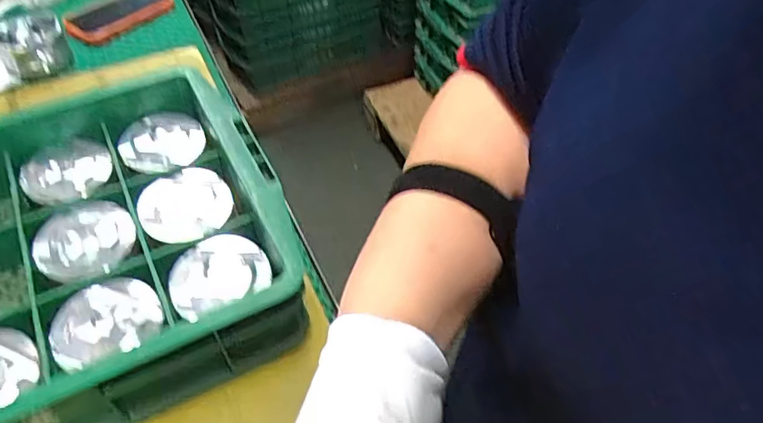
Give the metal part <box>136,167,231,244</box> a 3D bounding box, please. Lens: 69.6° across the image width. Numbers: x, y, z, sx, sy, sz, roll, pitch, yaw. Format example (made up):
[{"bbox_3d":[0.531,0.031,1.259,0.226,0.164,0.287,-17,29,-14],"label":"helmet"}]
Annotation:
[{"bbox_3d":[-0.192,-0.009,0.532,0.082,0.034,0.073,-37,59,-27],"label":"metal part"}]

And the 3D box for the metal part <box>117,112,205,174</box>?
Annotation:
[{"bbox_3d":[-0.236,-0.075,0.590,0.083,0.023,0.095,-25,54,-20],"label":"metal part"}]

